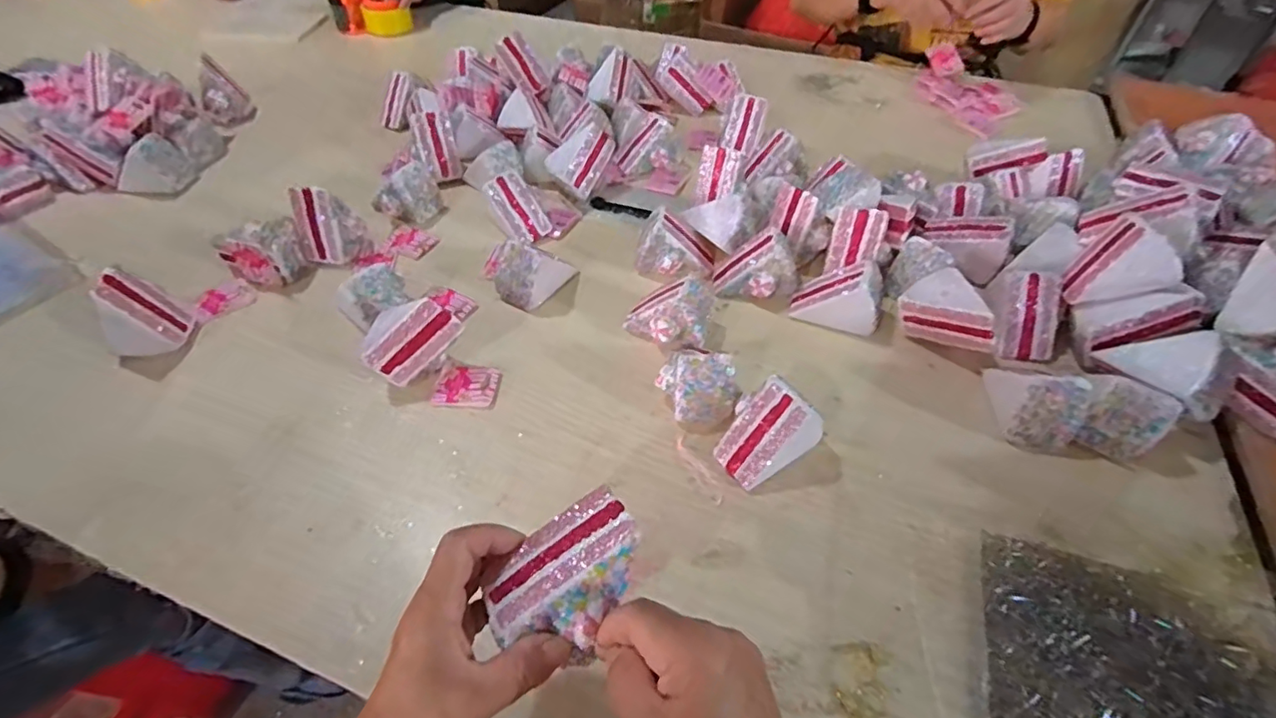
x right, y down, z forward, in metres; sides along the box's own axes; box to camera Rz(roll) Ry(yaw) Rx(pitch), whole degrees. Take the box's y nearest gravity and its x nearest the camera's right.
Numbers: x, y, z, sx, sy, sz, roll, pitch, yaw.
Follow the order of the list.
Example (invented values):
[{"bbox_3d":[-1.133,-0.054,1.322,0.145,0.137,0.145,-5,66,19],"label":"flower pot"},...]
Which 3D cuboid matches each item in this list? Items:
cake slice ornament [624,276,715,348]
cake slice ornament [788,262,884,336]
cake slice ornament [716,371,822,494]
[{"bbox_3d":[0.030,-0.052,0.588,0.090,0.055,0.057,11,50,11],"label":"cake slice ornament"},{"bbox_3d":[0.214,-0.069,0.604,0.093,0.061,0.062,22,53,20],"label":"cake slice ornament"},{"bbox_3d":[0.111,0.059,0.492,0.085,0.064,0.063,-29,54,-21],"label":"cake slice ornament"}]

